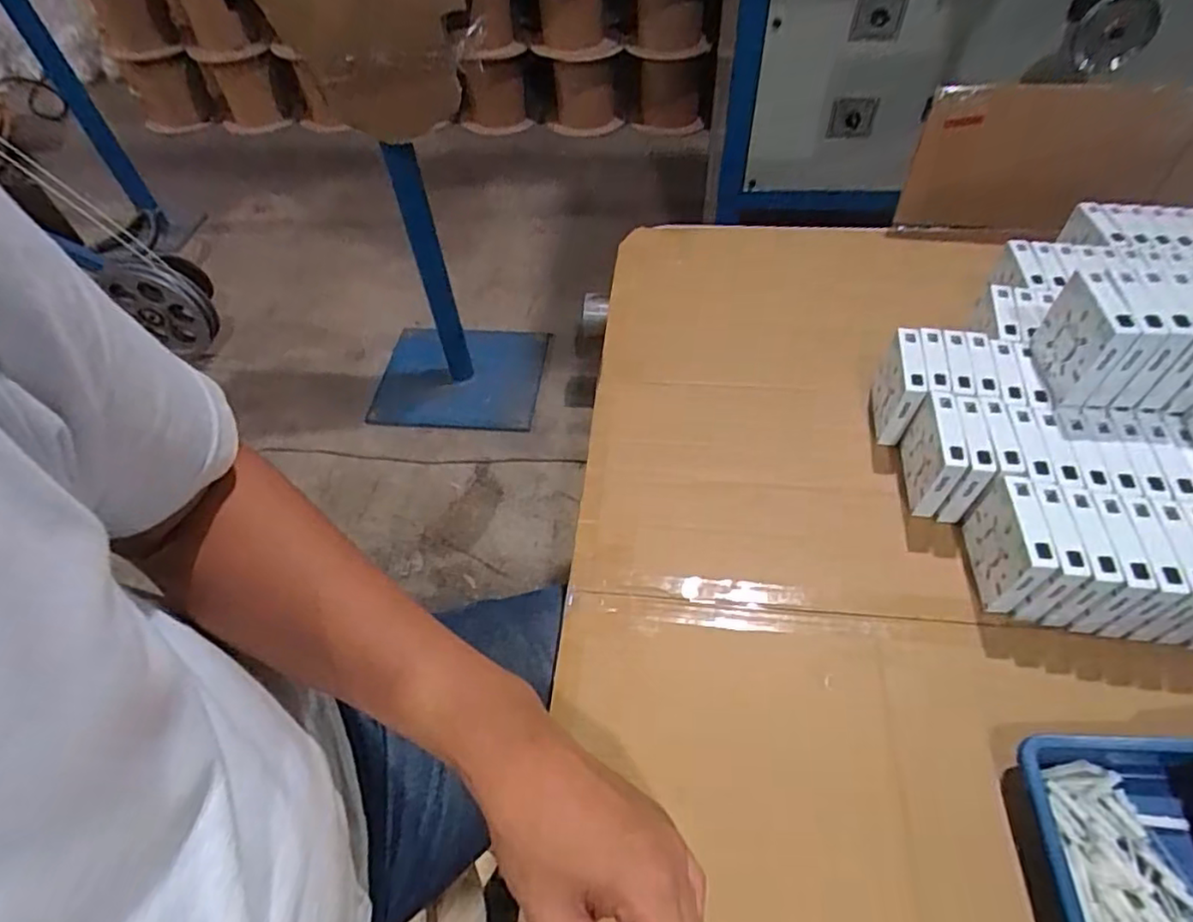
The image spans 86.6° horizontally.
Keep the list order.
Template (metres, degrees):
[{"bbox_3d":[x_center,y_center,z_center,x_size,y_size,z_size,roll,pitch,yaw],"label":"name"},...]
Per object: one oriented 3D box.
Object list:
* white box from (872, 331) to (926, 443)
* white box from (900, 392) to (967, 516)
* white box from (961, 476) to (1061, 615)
[{"bbox_3d":[0.307,-0.072,0.649,0.026,0.090,0.085,8,53,9],"label":"white box"},{"bbox_3d":[0.315,-0.002,0.596,0.026,0.087,0.090,4,53,6],"label":"white box"},{"bbox_3d":[0.347,0.073,0.537,0.023,0.087,0.088,4,53,6],"label":"white box"}]

